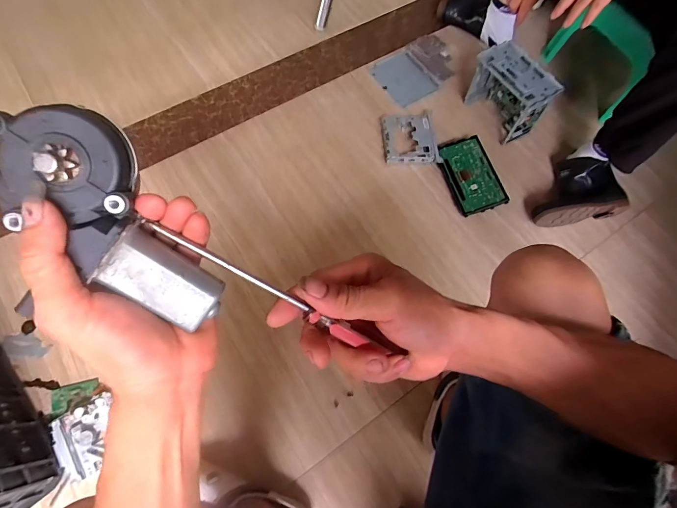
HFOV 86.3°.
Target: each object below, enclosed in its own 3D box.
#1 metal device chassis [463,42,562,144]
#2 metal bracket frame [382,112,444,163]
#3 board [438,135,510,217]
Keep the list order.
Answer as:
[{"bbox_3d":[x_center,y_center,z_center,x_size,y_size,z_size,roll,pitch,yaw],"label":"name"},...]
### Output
[{"bbox_3d":[0.437,-0.414,0.940,0.094,0.169,0.198,-30,73,-14],"label":"metal device chassis"},{"bbox_3d":[0.189,-0.312,0.965,0.136,0.033,0.158,-6,69,-4],"label":"metal bracket frame"},{"bbox_3d":[0.341,-0.204,0.929,0.117,0.013,0.199,-21,73,9],"label":"board"}]

